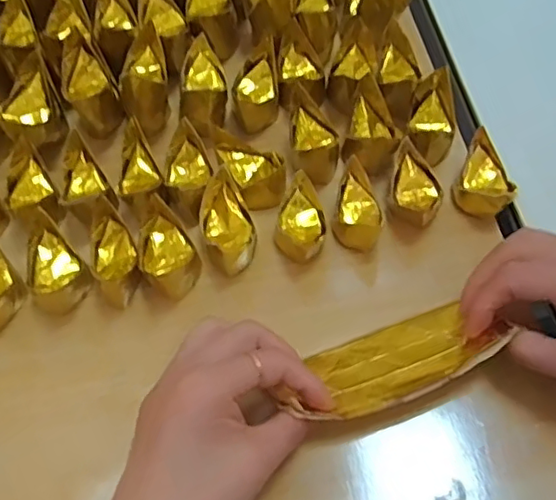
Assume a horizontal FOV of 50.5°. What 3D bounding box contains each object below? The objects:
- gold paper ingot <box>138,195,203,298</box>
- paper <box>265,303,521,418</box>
[{"bbox_3d":[-0.069,0.002,0.362,0.035,0.040,0.050,-30,63,-13],"label":"gold paper ingot"},{"bbox_3d":[0.059,0.059,0.315,0.119,0.020,0.053,-19,34,0],"label":"paper"}]

